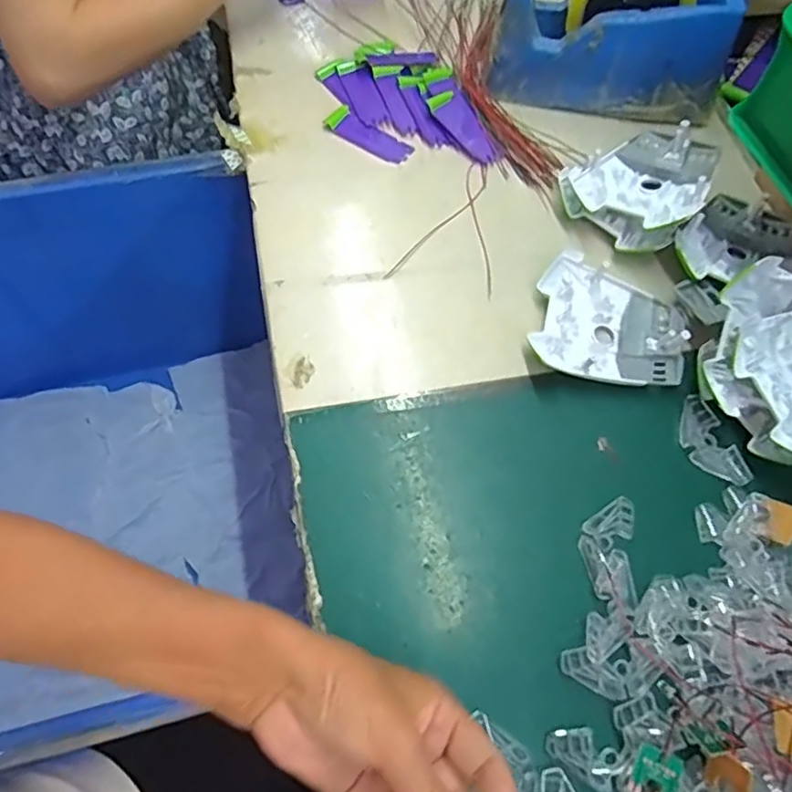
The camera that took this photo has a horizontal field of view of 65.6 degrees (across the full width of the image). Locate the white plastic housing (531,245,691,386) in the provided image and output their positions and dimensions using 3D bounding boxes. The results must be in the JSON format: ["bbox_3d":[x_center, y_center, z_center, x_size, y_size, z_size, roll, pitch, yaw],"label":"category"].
[{"bbox_3d":[0.158,-0.049,0.453,0.109,0.027,0.094,16,65,4],"label":"white plastic housing"}]

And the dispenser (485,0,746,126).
[{"bbox_3d":[0.186,-0.315,0.526,0.200,0.106,0.070,9,65,1],"label":"dispenser"}]

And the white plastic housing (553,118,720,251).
[{"bbox_3d":[0.201,-0.177,0.500,0.102,0.046,0.114,40,69,14],"label":"white plastic housing"}]

